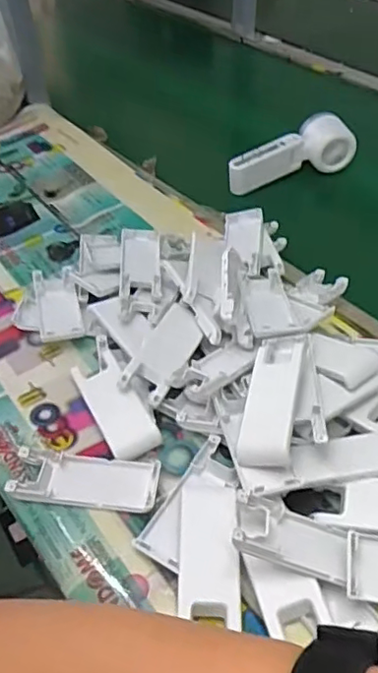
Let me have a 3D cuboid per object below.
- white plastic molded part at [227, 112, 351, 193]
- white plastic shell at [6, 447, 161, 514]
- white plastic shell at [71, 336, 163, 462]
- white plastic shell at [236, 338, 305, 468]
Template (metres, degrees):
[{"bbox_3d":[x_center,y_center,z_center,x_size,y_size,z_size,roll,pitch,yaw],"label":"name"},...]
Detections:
[{"bbox_3d":[0.124,-0.222,0.736,0.161,0.055,0.057,-23,49,-19],"label":"white plastic molded part"},{"bbox_3d":[-0.075,0.103,0.433,0.104,0.011,0.043,2,46,4],"label":"white plastic shell"},{"bbox_3d":[-0.064,0.047,0.485,0.043,0.019,0.119,-23,49,-19],"label":"white plastic shell"},{"bbox_3d":[0.062,0.041,0.439,0.035,0.023,0.115,9,47,11],"label":"white plastic shell"}]

